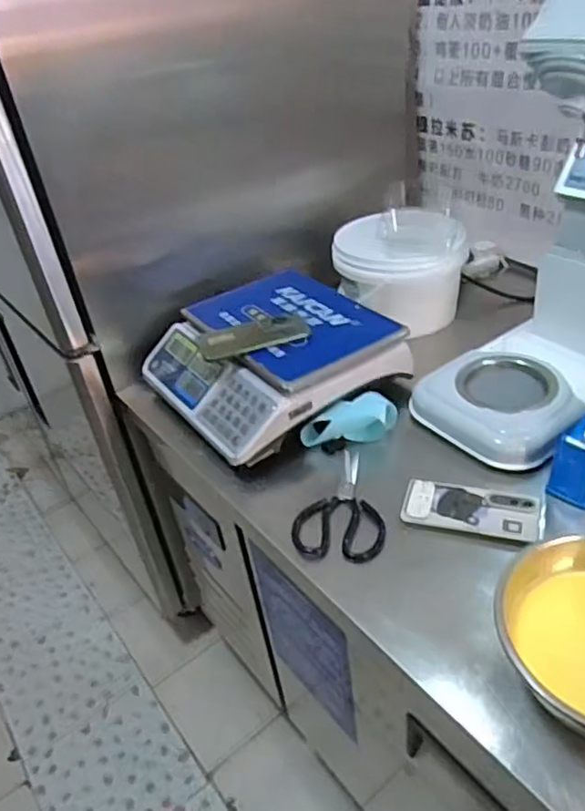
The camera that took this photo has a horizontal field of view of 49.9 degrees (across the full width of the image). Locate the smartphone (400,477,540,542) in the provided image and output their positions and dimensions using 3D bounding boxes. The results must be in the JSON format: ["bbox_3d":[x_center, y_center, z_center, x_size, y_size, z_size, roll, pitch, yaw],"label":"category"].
[{"bbox_3d":[0.221,0.129,0.785,0.160,0.008,0.070,7,48,21],"label":"smartphone"}]

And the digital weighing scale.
[{"bbox_3d":[-0.038,-0.077,1.020,0.322,0.120,0.323,-28,41,-24],"label":"digital weighing scale"}]

